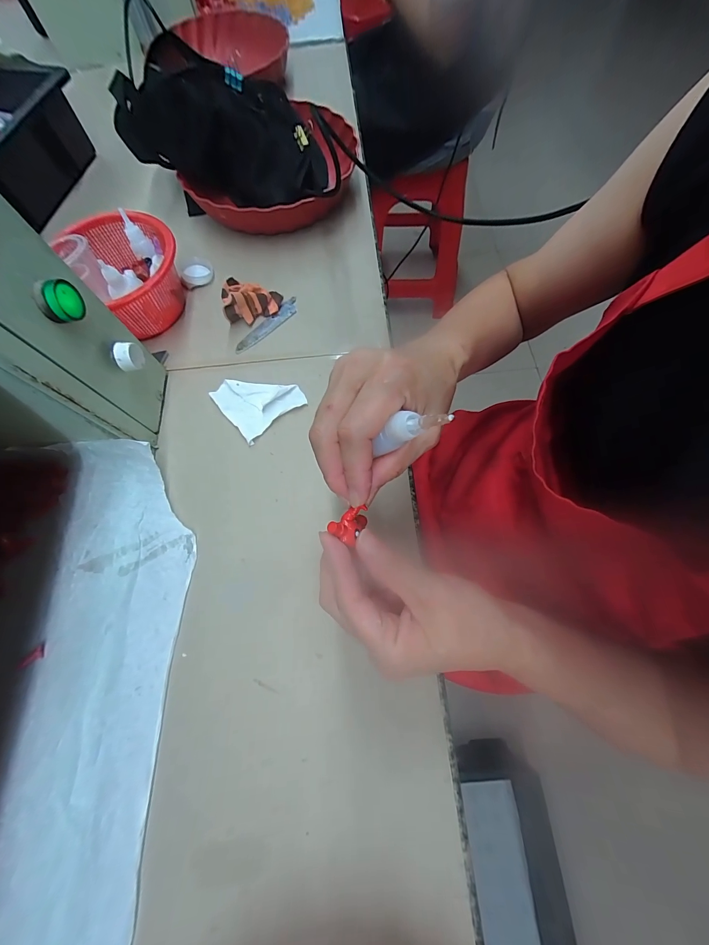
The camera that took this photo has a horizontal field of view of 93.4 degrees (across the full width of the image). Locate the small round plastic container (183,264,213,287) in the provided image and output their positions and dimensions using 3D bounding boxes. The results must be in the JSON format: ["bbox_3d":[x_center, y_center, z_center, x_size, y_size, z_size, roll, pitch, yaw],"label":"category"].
[{"bbox_3d":[-0.210,-0.265,0.450,0.036,0.019,0.036,-9,68,-5],"label":"small round plastic container"}]

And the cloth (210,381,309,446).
[{"bbox_3d":[-0.107,-0.085,0.375,0.080,0.009,0.078,-37,74,-15],"label":"cloth"}]

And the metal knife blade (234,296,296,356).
[{"bbox_3d":[-0.107,-0.183,0.418,0.021,0.005,0.103,40,78,14],"label":"metal knife blade"}]

